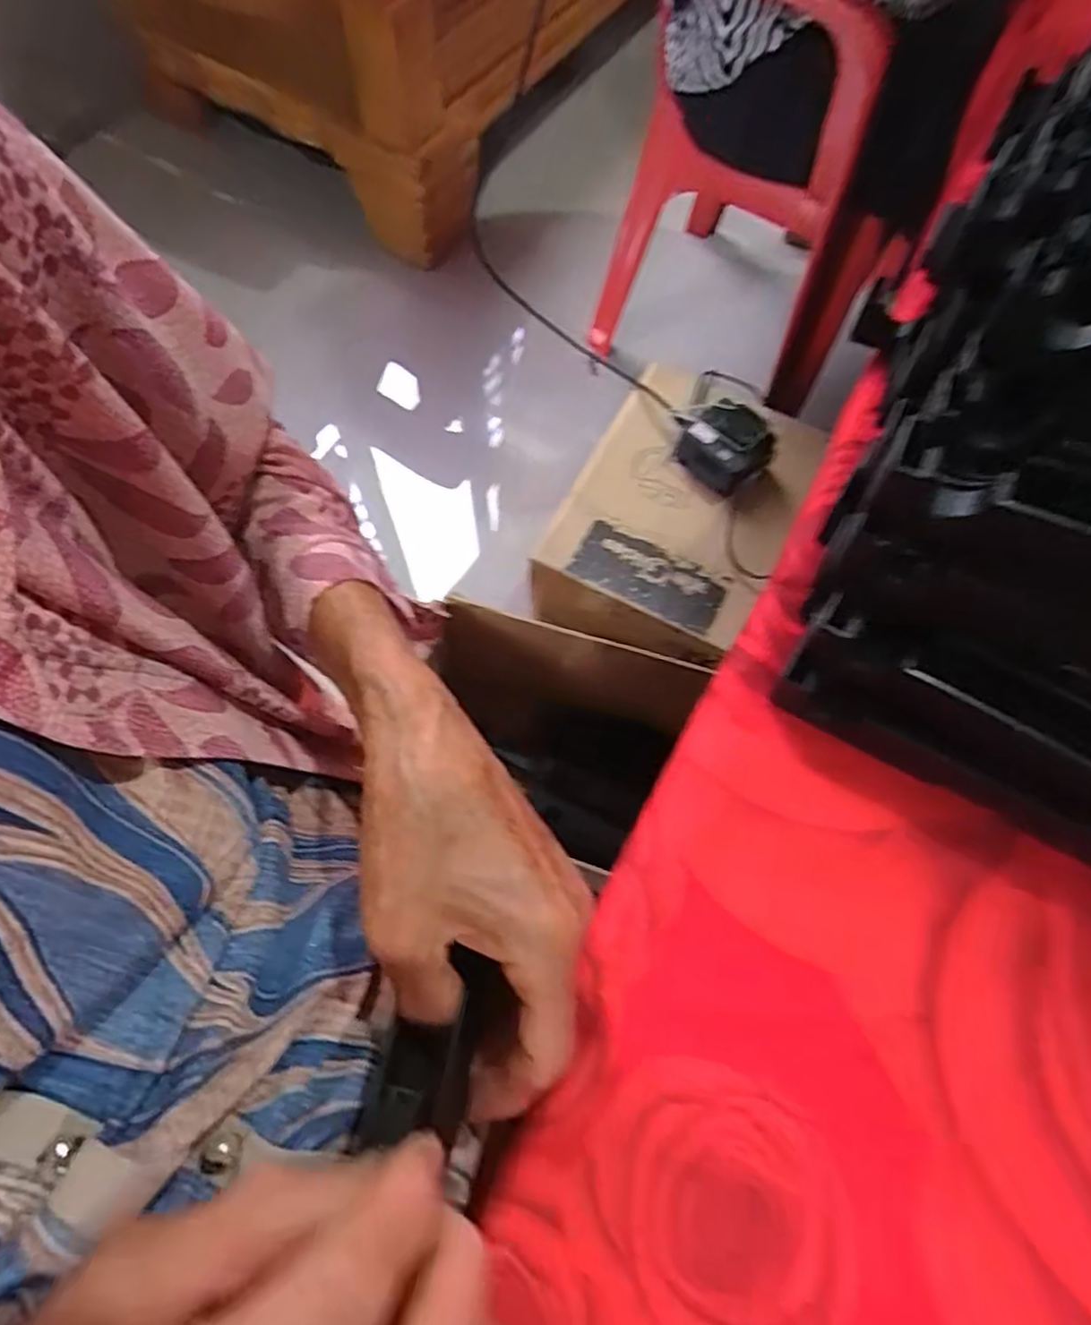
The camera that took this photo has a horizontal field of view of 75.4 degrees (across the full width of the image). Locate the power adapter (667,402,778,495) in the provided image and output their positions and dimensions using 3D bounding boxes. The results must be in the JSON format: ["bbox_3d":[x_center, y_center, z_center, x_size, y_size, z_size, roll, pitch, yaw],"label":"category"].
[{"bbox_3d":[0.190,-0.236,0.763,0.076,0.052,0.104,-40,72,-17],"label":"power adapter"}]

